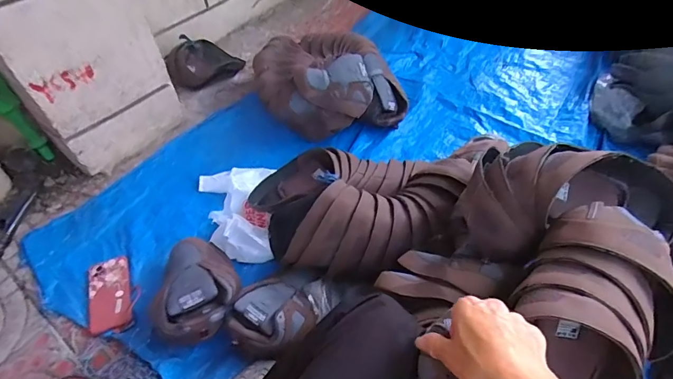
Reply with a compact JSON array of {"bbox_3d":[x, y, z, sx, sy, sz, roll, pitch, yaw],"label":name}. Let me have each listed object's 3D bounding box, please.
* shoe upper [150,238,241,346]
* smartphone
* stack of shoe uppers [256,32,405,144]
[{"bbox_3d":[-0.279,0.191,0.773,0.172,0.108,0.212,-25,54,-17],"label":"shoe upper"},{"bbox_3d":[-0.473,0.214,0.832,0.083,0.017,0.171,-21,53,-14],"label":"smartphone"},{"bbox_3d":[-0.029,-0.340,1.148,0.392,0.175,0.398,-12,51,-7],"label":"stack of shoe uppers"}]

